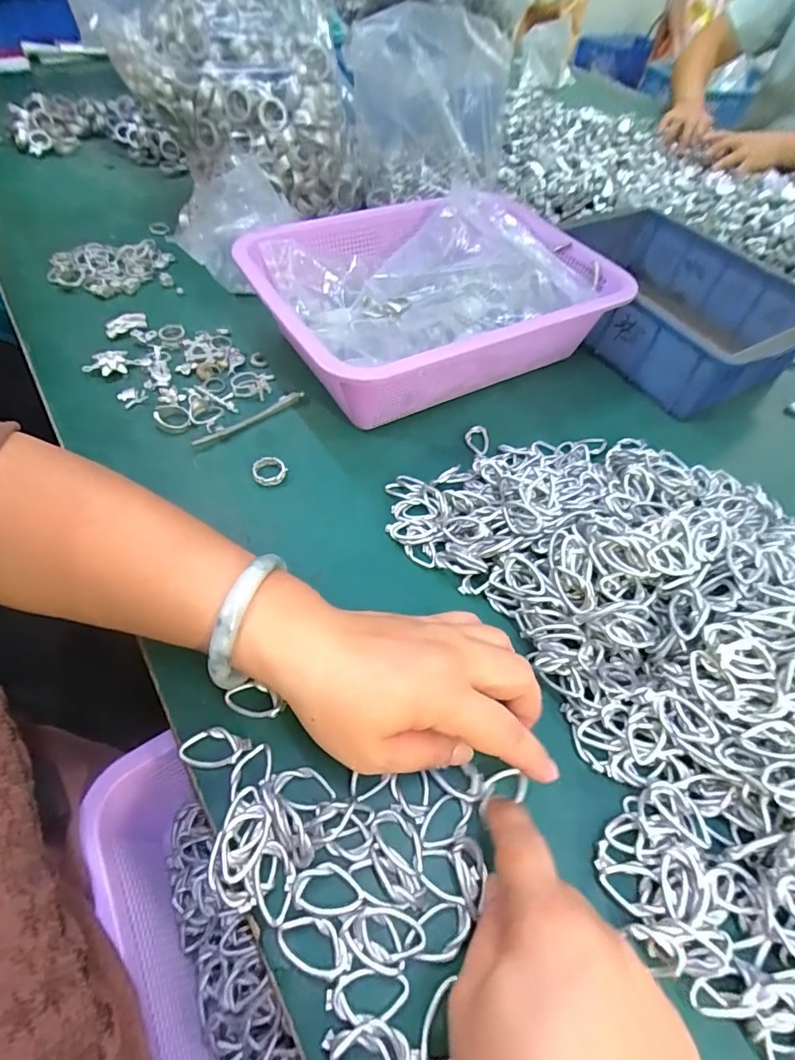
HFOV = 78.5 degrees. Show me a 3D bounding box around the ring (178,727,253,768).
[{"bbox_3d":[-0.095,0.114,0.256,0.036,0.006,0.019,-6,57,-8],"label":"ring"}]

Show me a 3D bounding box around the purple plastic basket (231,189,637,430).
[{"bbox_3d":[0.031,-0.211,0.443,0.299,0.083,0.229,-23,61,-18],"label":"purple plastic basket"}]

